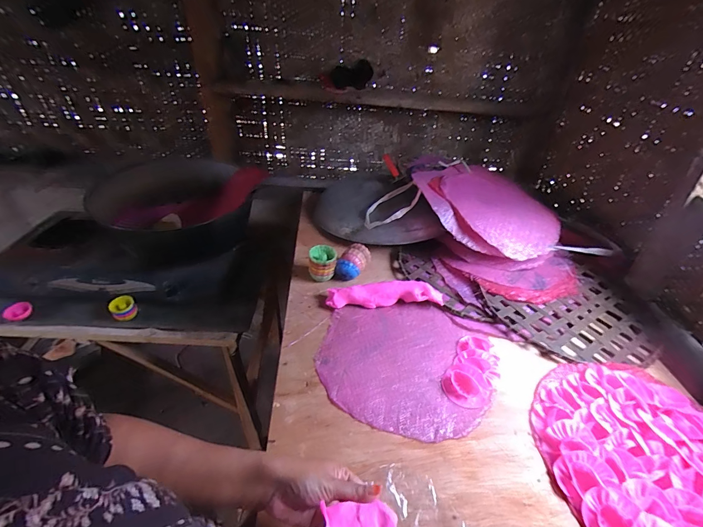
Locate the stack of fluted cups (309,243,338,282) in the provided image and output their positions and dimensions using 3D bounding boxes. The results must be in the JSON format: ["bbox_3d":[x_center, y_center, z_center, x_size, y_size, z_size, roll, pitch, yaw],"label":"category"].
[{"bbox_3d":[-0.067,0.002,0.792,0.061,0.069,0.063,-3,38,-7],"label":"stack of fluted cups"}]

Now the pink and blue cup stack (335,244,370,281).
[{"bbox_3d":[0.002,-0.002,0.809,0.061,0.058,0.092,23,42,24],"label":"pink and blue cup stack"}]

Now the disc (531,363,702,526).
[{"bbox_3d":[0.446,0.288,0.500,0.304,0.027,0.311,2,38,-1],"label":"disc"}]

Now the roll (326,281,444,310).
[{"bbox_3d":[0.071,0.067,0.735,0.247,0.046,0.052,0,38,-4],"label":"roll"}]

